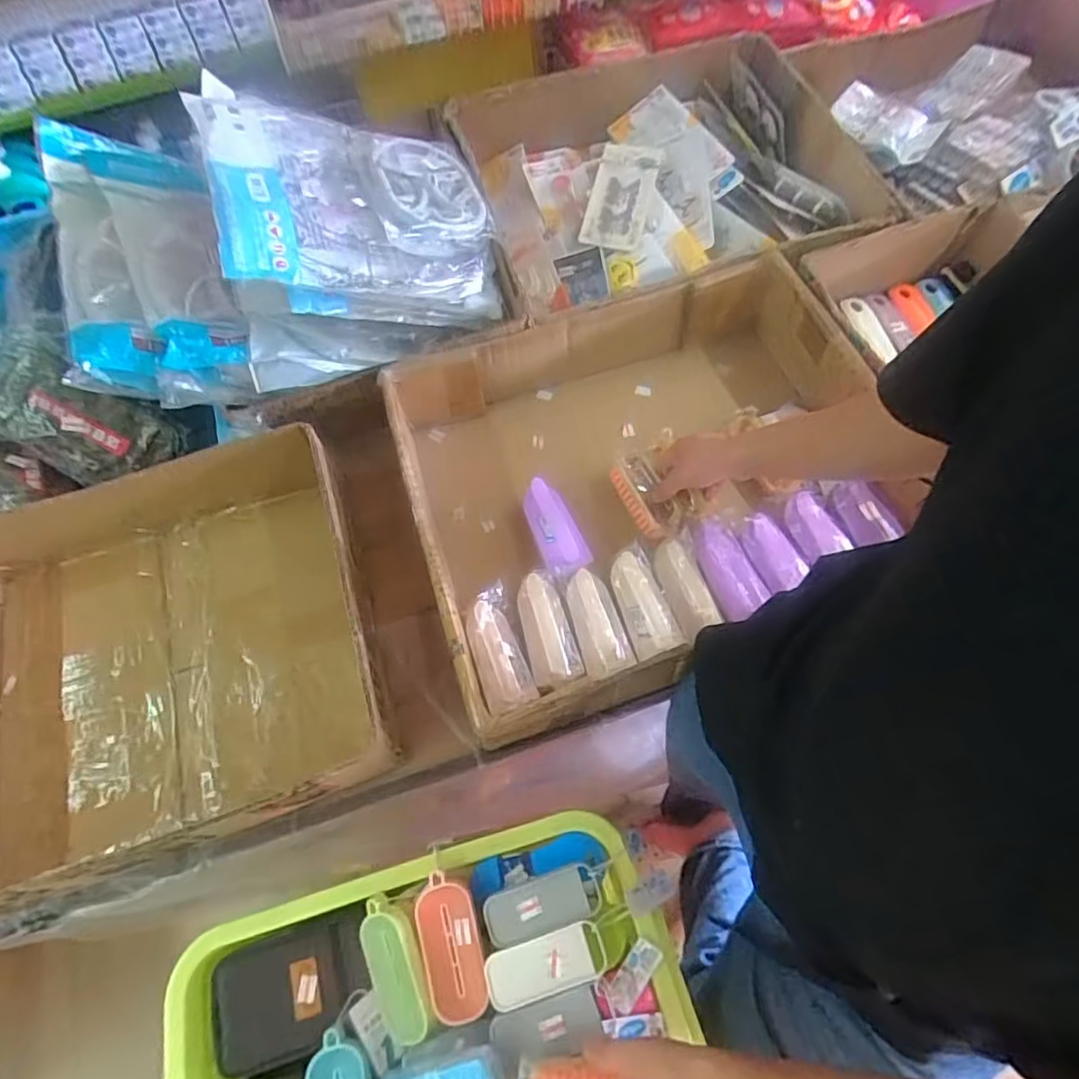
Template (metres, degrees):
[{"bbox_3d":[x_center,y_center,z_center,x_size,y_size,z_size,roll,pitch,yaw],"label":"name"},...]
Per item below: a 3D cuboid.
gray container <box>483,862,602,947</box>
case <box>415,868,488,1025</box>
[{"bbox_3d":[0.003,0.382,0.646,0.122,0.034,0.048,-17,66,-5],"label":"gray container"},{"bbox_3d":[-0.090,0.417,0.636,0.060,0.035,0.129,-16,66,-5],"label":"case"}]

